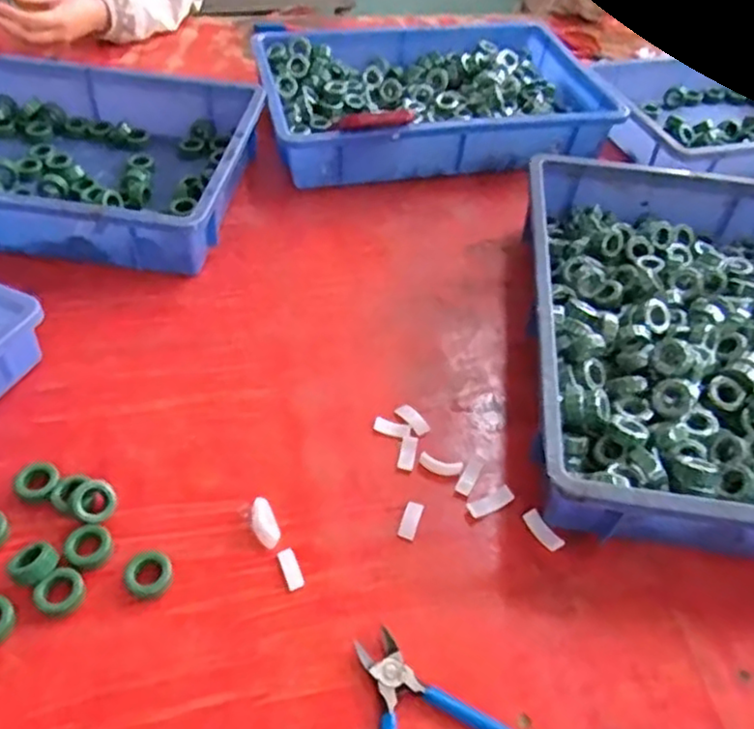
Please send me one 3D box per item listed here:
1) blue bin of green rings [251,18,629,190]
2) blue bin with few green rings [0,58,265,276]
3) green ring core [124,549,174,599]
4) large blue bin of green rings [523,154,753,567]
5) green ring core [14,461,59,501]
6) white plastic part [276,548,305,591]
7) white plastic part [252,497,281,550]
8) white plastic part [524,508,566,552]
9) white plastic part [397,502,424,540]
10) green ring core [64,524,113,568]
[{"bbox_3d":[0.066,-0.357,0.899,0.435,0.089,0.308,-7,47,-12],"label":"blue bin of green rings"},{"bbox_3d":[-0.362,-0.230,0.739,0.431,0.082,0.295,8,46,2],"label":"blue bin with few green rings"},{"bbox_3d":[-0.157,0.144,0.459,0.031,0.012,0.030,3,46,-3],"label":"green ring core"},{"bbox_3d":[0.280,-0.027,0.612,0.284,0.088,0.440,8,46,2],"label":"large blue bin of green rings"},{"bbox_3d":[-0.253,0.087,0.499,0.033,0.011,0.028,5,46,-1],"label":"green ring core"},{"bbox_3d":[-0.061,0.145,0.471,0.012,0.004,0.030,-16,50,-20],"label":"white plastic part"},{"bbox_3d":[-0.083,0.117,0.491,0.016,0.006,0.038,-15,64,-19],"label":"white plastic part"},{"bbox_3d":[0.126,0.126,0.505,0.013,0.007,0.035,-27,54,-28],"label":"white plastic part"},{"bbox_3d":[0.026,0.117,0.504,0.014,0.004,0.032,17,47,10],"label":"white plastic part"},{"bbox_3d":[-0.202,0.128,0.467,0.030,0.010,0.029,3,46,-3],"label":"green ring core"}]

